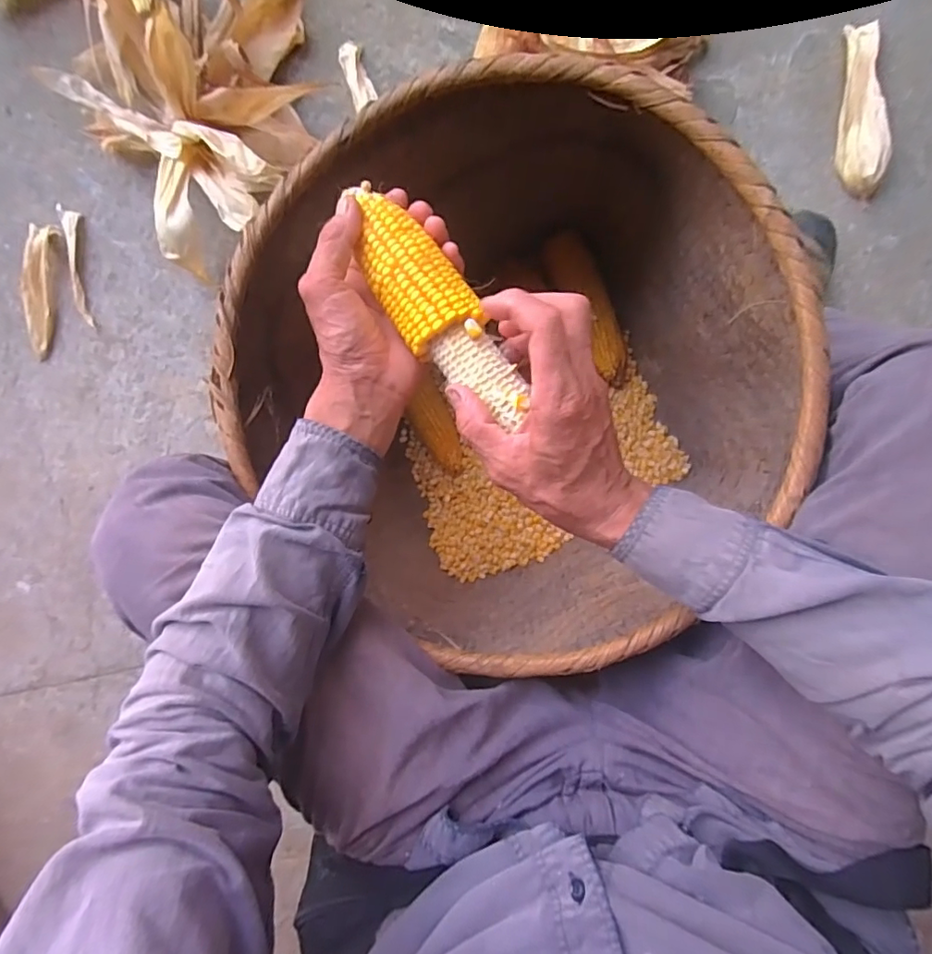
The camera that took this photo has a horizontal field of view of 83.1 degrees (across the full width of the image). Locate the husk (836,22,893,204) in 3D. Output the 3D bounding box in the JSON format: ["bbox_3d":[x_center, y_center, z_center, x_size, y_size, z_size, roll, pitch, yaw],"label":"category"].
[{"bbox_3d":[0.533,-0.491,0.704,0.052,0.035,0.216,0,94,7],"label":"husk"}]

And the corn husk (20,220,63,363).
[{"bbox_3d":[-0.694,-0.302,0.857,0.050,0.024,0.206,12,95,6],"label":"corn husk"}]

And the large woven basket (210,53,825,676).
[{"bbox_3d":[0.053,-0.088,0.580,0.454,0.379,0.462,0,94,7],"label":"large woven basket"}]

